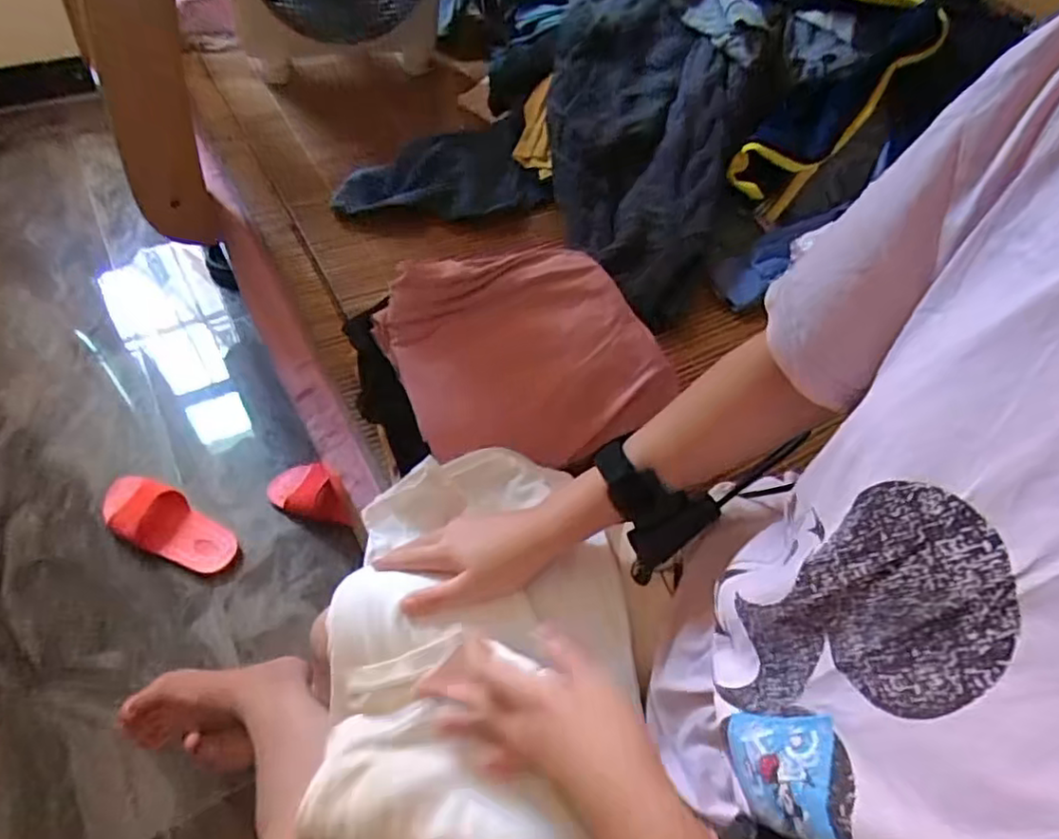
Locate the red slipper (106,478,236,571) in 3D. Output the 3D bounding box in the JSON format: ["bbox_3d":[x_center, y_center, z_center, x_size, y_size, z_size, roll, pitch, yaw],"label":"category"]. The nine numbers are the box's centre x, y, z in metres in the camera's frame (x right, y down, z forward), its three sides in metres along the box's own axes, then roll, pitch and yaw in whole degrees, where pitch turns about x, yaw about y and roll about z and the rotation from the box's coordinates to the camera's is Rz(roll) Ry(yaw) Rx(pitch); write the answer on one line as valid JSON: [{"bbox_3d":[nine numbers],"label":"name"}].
[{"bbox_3d":[-0.549,0.159,0.978,0.219,0.049,0.089,23,55,11],"label":"red slipper"}]

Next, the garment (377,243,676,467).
[{"bbox_3d":[0.000,-0.066,0.644,0.250,0.045,0.217,-23,87,-16],"label":"garment"}]

